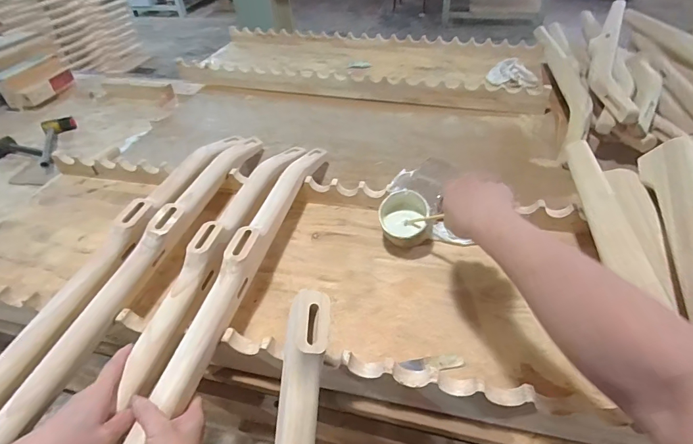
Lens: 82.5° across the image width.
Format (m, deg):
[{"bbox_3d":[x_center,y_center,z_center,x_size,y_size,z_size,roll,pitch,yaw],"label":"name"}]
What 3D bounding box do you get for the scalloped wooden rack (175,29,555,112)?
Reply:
[{"bbox_3d":[0.037,-0.480,1.217,1.069,0.071,0.393,11,44,15],"label":"scalloped wooden rack"}]

